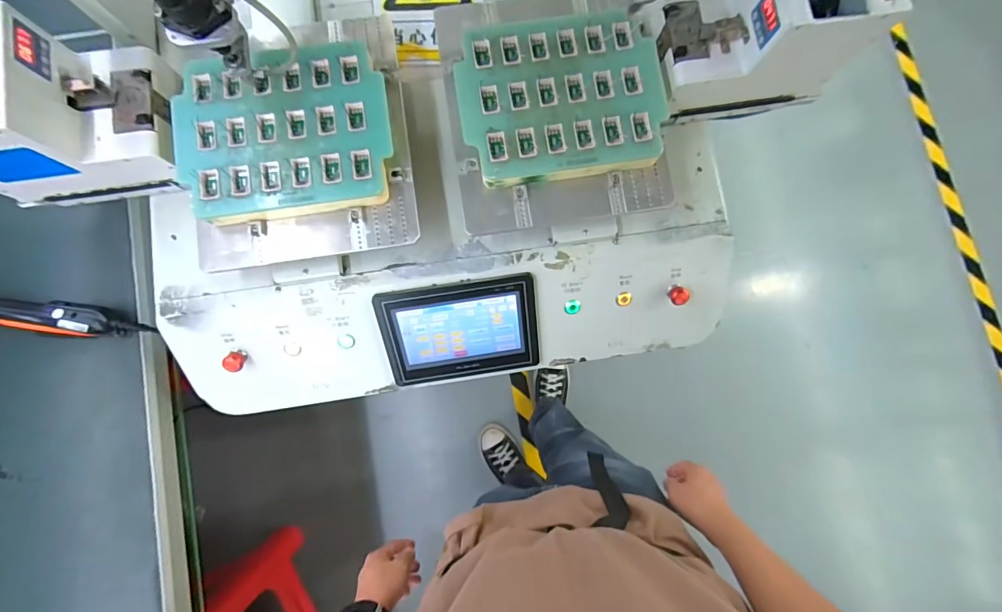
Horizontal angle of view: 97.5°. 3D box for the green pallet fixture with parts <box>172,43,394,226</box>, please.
[{"bbox_3d":[-0.234,-0.190,0.481,0.222,0.028,0.176,-8,87,-3],"label":"green pallet fixture with parts"}]

